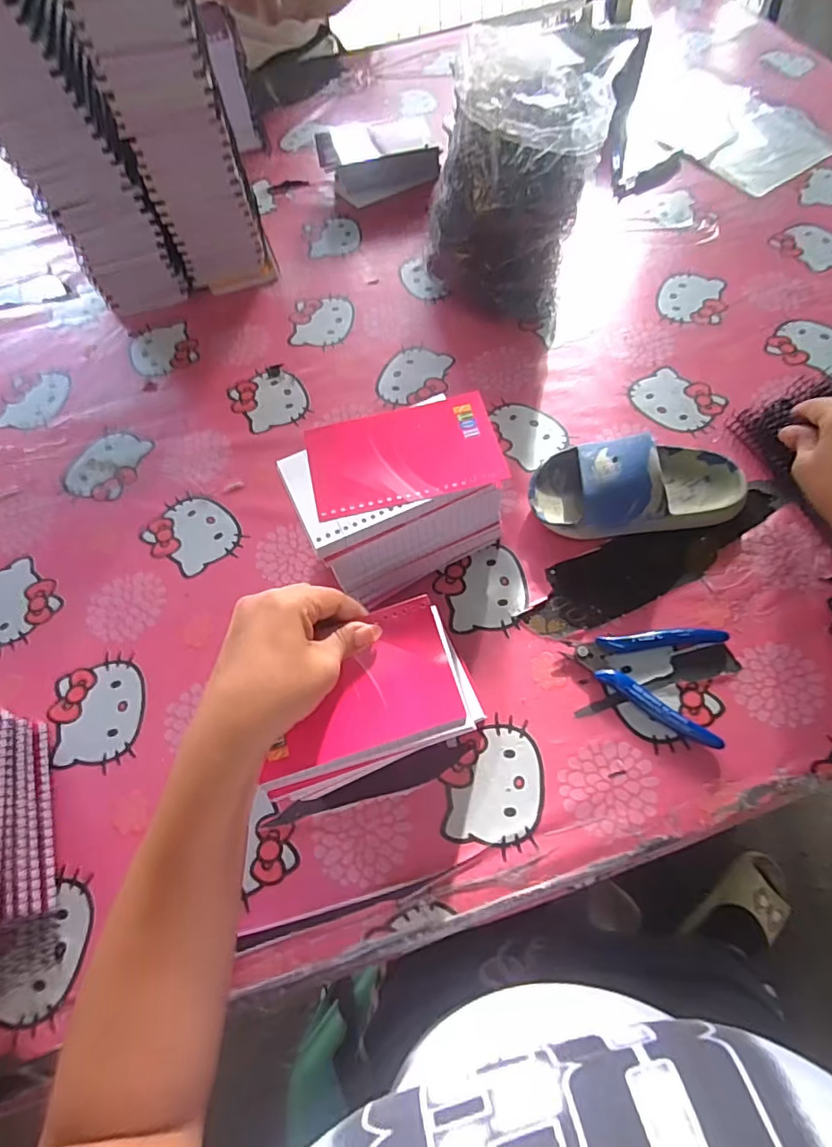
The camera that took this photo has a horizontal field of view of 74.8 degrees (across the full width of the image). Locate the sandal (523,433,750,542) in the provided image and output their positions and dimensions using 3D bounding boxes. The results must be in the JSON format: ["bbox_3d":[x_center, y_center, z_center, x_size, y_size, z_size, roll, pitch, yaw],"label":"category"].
[{"bbox_3d":[0.187,-0.075,0.455,0.176,0.057,0.087,-1,62,3],"label":"sandal"}]

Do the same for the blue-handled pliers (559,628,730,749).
[{"bbox_3d":[0.172,0.068,0.408,0.110,0.013,0.087,17,65,12],"label":"blue-handled pliers"}]

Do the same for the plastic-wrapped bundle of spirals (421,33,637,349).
[{"bbox_3d":[0.103,-0.379,0.537,0.143,0.202,0.144,27,67,16],"label":"plastic-wrapped bundle of spirals"}]

